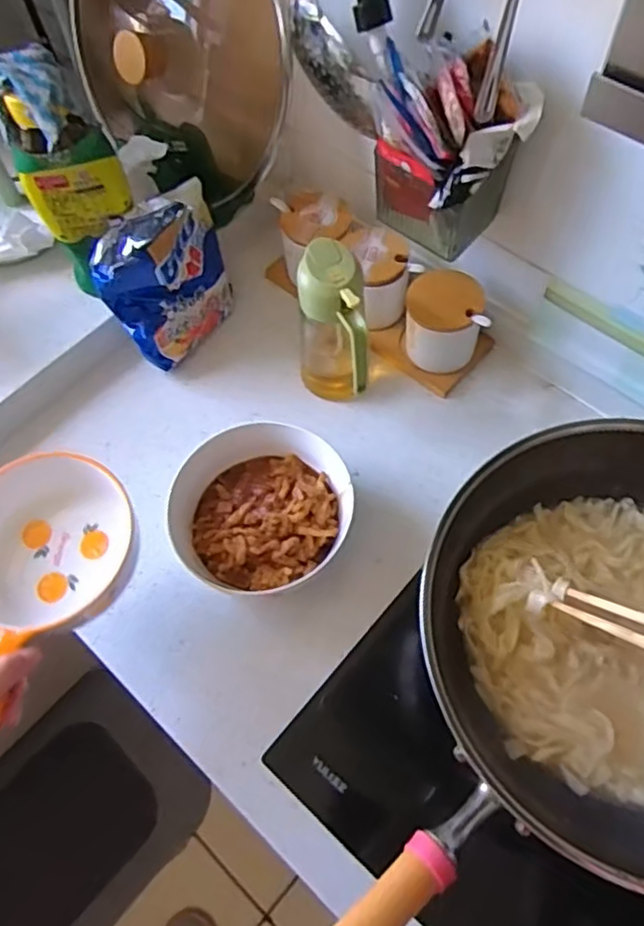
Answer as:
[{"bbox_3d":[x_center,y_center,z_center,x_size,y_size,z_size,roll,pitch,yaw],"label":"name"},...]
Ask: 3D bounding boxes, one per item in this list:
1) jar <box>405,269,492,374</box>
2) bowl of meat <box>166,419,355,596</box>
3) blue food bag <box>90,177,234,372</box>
[{"bbox_3d":[0.133,-0.157,0.710,0.080,0.093,0.074,-1,63,2],"label":"jar"},{"bbox_3d":[-0.058,0.045,0.650,0.160,0.062,0.169,-1,63,2],"label":"bowl of meat"},{"bbox_3d":[-0.173,-0.209,0.731,0.080,0.145,0.147,31,68,16],"label":"blue food bag"}]

